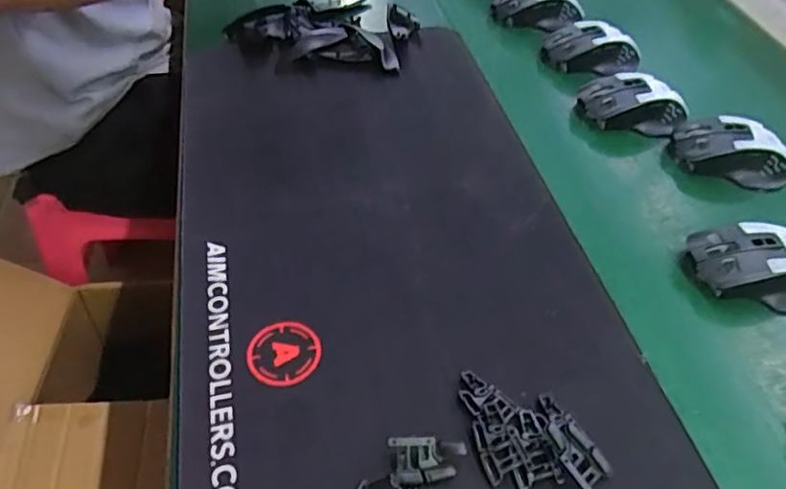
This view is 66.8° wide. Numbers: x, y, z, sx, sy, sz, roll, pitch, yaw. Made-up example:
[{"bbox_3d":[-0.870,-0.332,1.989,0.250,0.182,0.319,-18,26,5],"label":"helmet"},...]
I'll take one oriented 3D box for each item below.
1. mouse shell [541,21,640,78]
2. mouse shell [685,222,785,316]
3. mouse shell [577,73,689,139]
[{"bbox_3d":[0.226,-0.220,0.673,0.112,0.044,0.059,2,47,-3],"label":"mouse shell"},{"bbox_3d":[0.286,0.015,0.460,0.111,0.035,0.060,10,48,5],"label":"mouse shell"},{"bbox_3d":[0.247,-0.145,0.605,0.110,0.033,0.055,4,47,-1],"label":"mouse shell"}]

